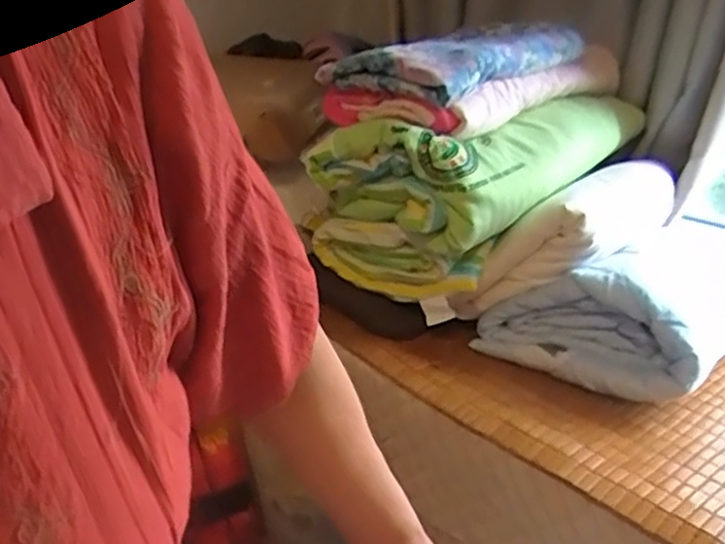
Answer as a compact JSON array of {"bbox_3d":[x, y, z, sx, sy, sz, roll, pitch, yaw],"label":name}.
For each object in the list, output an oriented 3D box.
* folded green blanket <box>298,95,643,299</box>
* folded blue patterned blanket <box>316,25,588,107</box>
[{"bbox_3d":[0.211,-0.144,1.205,0.319,0.258,0.530,17,26,31],"label":"folded green blanket"},{"bbox_3d":[0.161,-0.341,1.128,0.206,0.085,0.387,21,28,38],"label":"folded blue patterned blanket"}]

